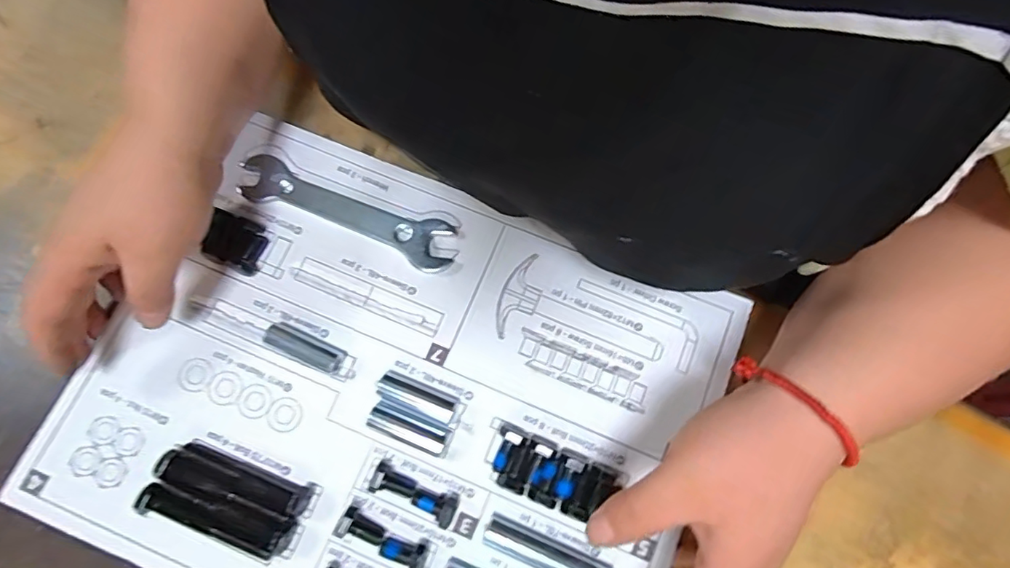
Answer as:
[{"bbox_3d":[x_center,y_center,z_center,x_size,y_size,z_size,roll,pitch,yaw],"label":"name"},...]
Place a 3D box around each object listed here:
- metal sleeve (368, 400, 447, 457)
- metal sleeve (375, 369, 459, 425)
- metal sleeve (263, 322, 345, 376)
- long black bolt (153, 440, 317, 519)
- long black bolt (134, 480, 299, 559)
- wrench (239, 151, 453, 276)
[{"bbox_3d":[-0.058,0.085,0.318,0.047,0.013,0.017,22,76,5],"label":"metal sleeve"},{"bbox_3d":[-0.052,0.068,0.322,0.048,0.013,0.017,22,76,5],"label":"metal sleeve"},{"bbox_3d":[-0.125,0.038,0.328,0.050,0.014,0.017,24,76,5],"label":"metal sleeve"},{"bbox_3d":[-0.156,0.112,0.308,0.086,0.017,0.021,16,76,3],"label":"long black bolt"},{"bbox_3d":[-0.164,0.134,0.303,0.085,0.015,0.025,15,76,3],"label":"long black bolt"},{"bbox_3d":[-0.105,-0.048,0.354,0.152,0.008,0.033,21,76,4],"label":"wrench"}]

